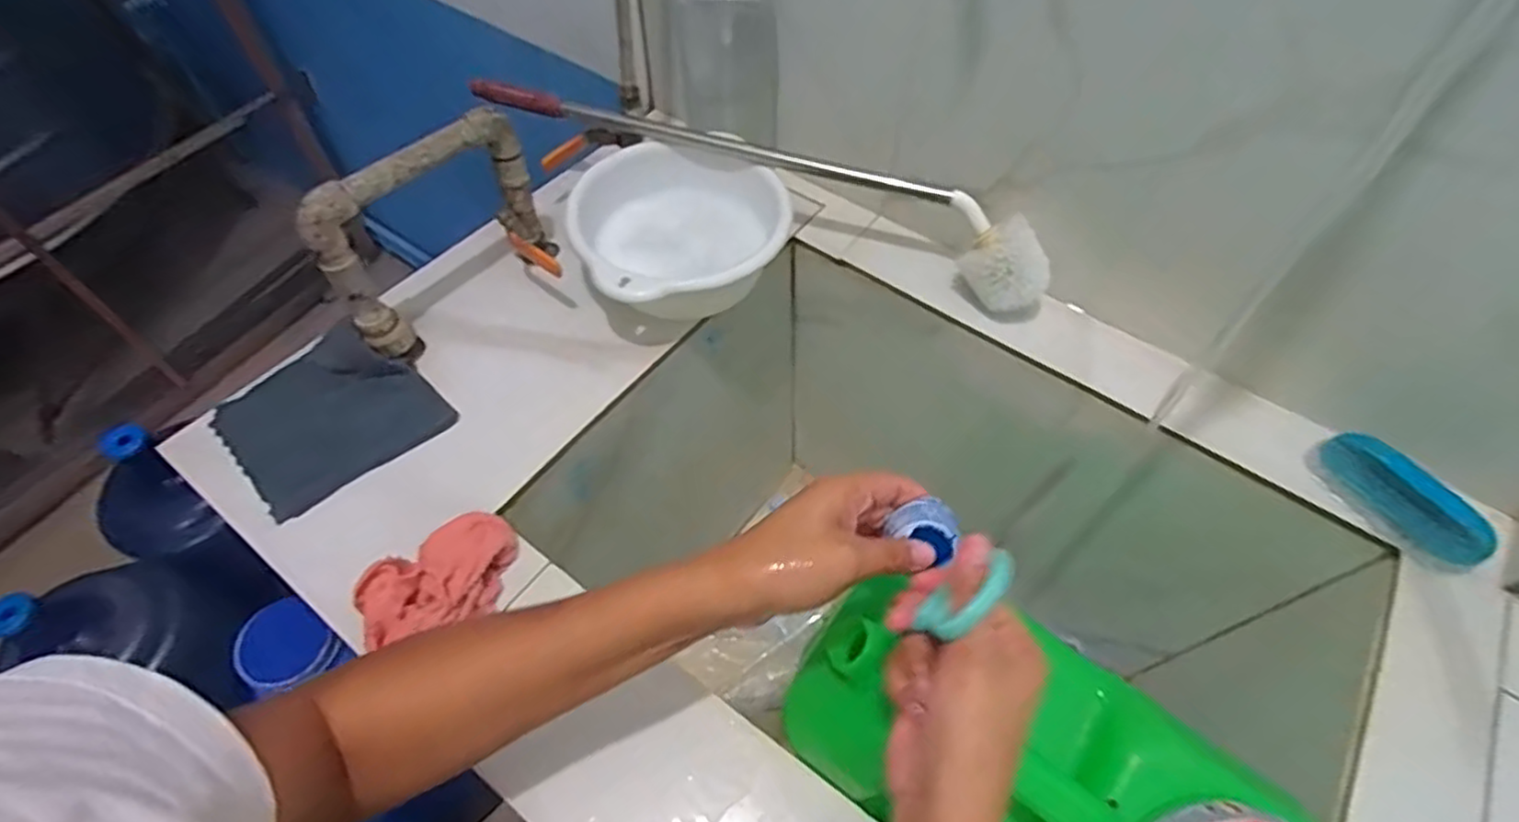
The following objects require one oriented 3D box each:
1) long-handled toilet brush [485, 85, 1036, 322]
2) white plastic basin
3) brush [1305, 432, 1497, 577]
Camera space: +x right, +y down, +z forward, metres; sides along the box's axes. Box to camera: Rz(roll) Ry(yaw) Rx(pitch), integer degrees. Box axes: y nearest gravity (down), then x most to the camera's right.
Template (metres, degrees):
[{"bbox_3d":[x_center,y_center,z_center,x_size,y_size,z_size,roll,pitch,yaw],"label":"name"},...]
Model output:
[{"bbox_3d":[-0.001,-0.224,0.693,0.584,0.095,0.071,18,57,11],"label":"long-handled toilet brush"},{"bbox_3d":[-0.077,-0.169,0.666,0.186,0.083,0.192,0,56,-1],"label":"white plastic basin"},{"bbox_3d":[0.500,0.068,0.543,0.046,0.036,0.121,-28,60,-18],"label":"brush"}]

